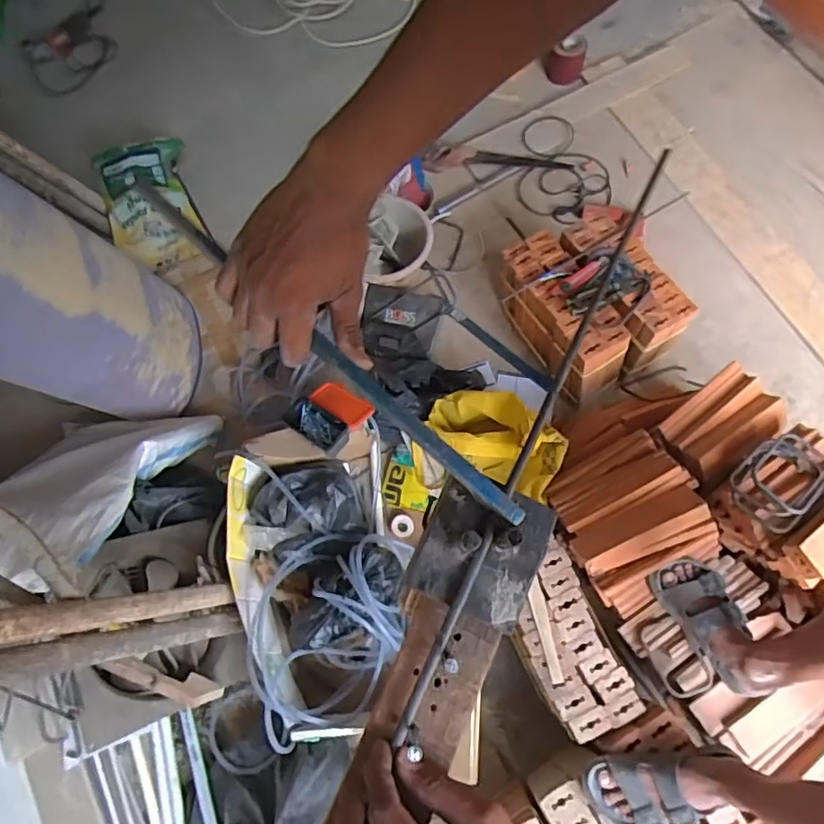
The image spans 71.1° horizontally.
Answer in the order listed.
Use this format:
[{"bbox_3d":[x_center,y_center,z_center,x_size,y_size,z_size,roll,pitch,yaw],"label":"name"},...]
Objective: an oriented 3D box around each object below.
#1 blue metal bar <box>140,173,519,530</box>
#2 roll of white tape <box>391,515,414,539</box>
[{"bbox_3d":[-0.068,-0.050,0.405,0.367,0.012,0.014,41,76,10],"label":"blue metal bar"},{"bbox_3d":[-0.021,0.270,1.362,0.052,0.014,0.054,-1,69,3],"label":"roll of white tape"}]

